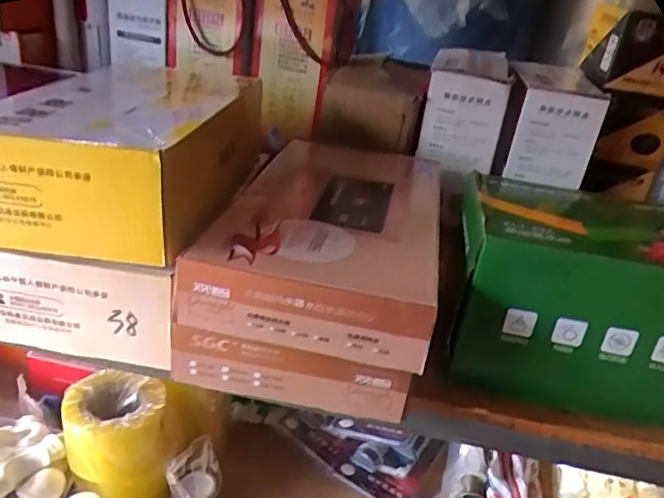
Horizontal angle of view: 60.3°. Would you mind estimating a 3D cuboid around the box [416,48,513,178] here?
[{"bbox_3d":[0.176,-0.192,0.771,0.096,0.120,0.145,10,27,7],"label":"box"}]

